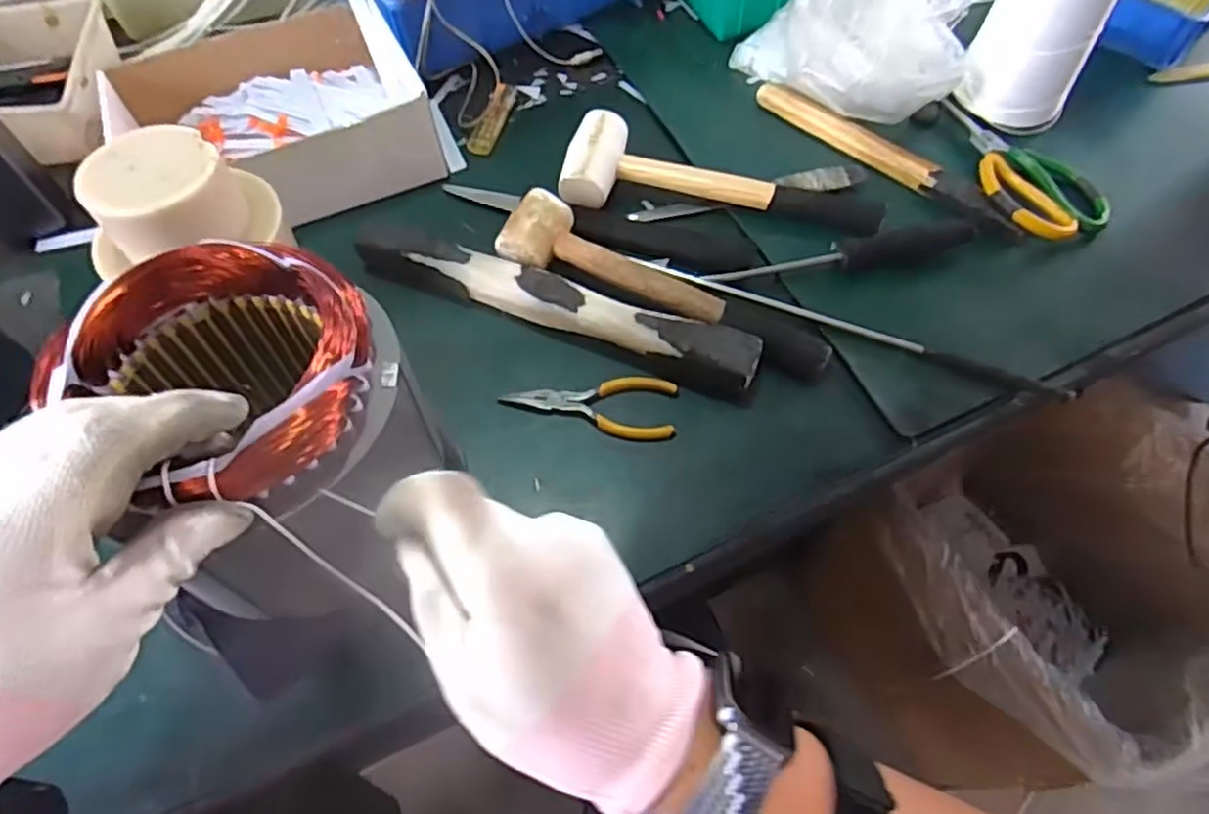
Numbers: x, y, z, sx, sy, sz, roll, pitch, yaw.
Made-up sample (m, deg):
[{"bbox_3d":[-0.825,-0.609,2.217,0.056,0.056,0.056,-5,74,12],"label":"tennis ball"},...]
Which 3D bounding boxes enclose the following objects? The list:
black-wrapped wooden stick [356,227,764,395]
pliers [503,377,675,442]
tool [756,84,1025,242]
[{"bbox_3d":[-0.039,-0.077,0.509,0.308,0.030,0.045,20,62,12],"label":"black-wrapped wooden stick"},{"bbox_3d":[-0.011,-0.002,0.481,0.119,0.005,0.047,4,60,3],"label":"pliers"},{"bbox_3d":[0.237,-0.218,0.592,0.028,0.017,0.256,-39,67,-20],"label":"tool"}]

